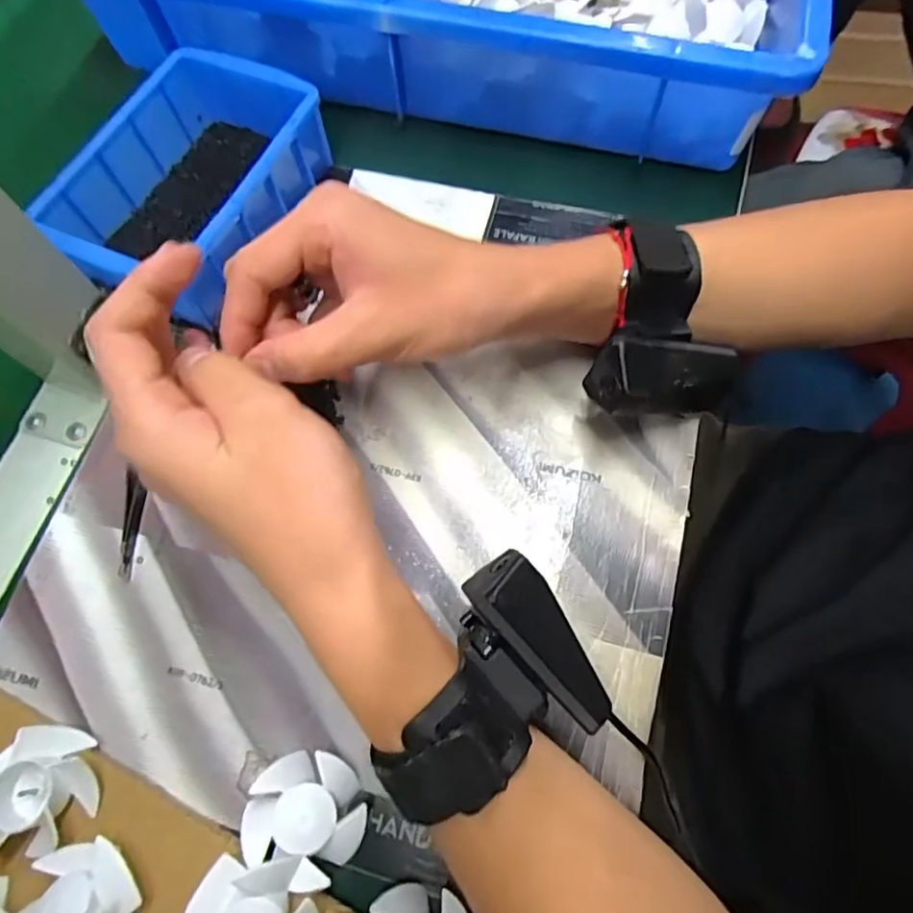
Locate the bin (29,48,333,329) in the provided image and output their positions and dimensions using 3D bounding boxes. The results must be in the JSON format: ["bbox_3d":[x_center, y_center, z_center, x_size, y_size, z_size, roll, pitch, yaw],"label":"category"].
[{"bbox_3d":[-0.144,-0.147,0.330,0.093,0.050,0.142,23,72,10],"label":"bin"}]

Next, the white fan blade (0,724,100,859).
[{"bbox_3d":[-0.166,0.133,0.240,0.038,0.023,0.042,-35,73,-11],"label":"white fan blade"}]

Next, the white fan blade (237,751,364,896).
[{"bbox_3d":[-0.058,0.141,0.239,0.044,0.020,0.042,-1,70,2],"label":"white fan blade"}]

